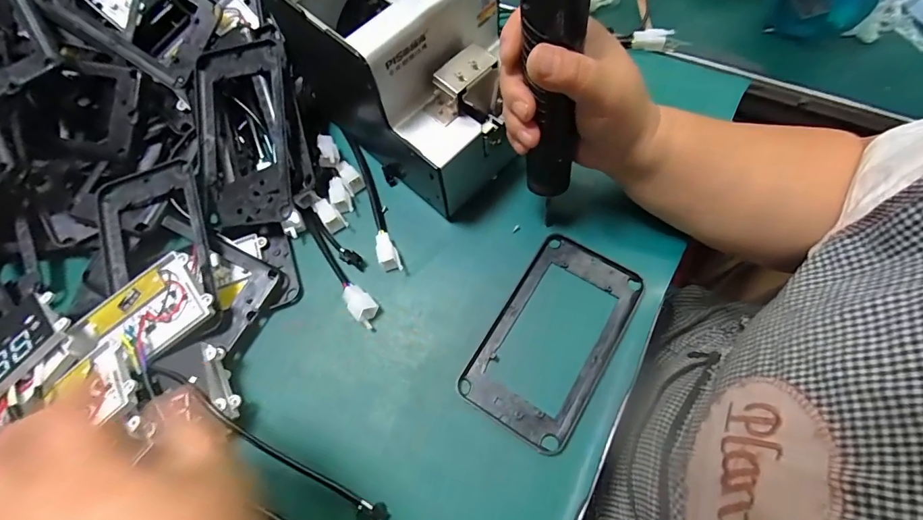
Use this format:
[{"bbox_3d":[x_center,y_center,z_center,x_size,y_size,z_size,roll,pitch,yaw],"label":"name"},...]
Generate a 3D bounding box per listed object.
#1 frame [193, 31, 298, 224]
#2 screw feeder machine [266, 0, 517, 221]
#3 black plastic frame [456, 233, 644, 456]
[{"bbox_3d":[-0.194,-0.114,0.382,0.093,0.014,0.167,-9,87,9],"label":"frame"},{"bbox_3d":[-0.042,-0.162,0.356,0.125,0.142,0.198,-42,71,-12],"label":"screw feeder machine"},{"bbox_3d":[0.072,0.059,0.335,0.087,0.010,0.157,30,74,15],"label":"black plastic frame"}]

